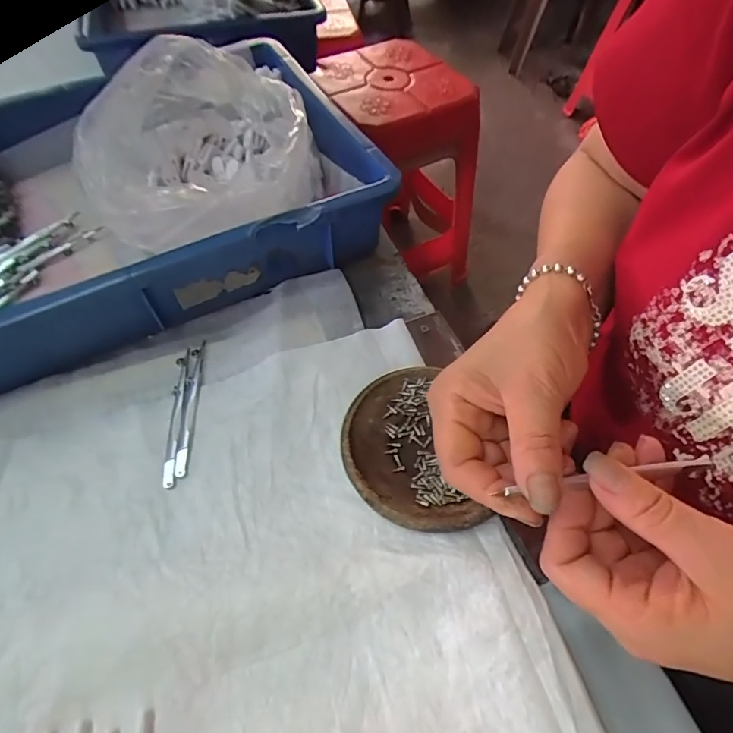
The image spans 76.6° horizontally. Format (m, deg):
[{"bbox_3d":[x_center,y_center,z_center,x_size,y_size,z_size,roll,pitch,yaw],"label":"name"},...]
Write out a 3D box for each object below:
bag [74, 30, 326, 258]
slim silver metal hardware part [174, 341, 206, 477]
[{"bbox_3d":[-0.133,-0.186,0.406,0.173,0.105,0.204,-8,57,-6],"label":"bag"},{"bbox_3d":[-0.128,0.027,0.337,0.010,0.004,0.108,-4,57,-3],"label":"slim silver metal hardware part"}]

